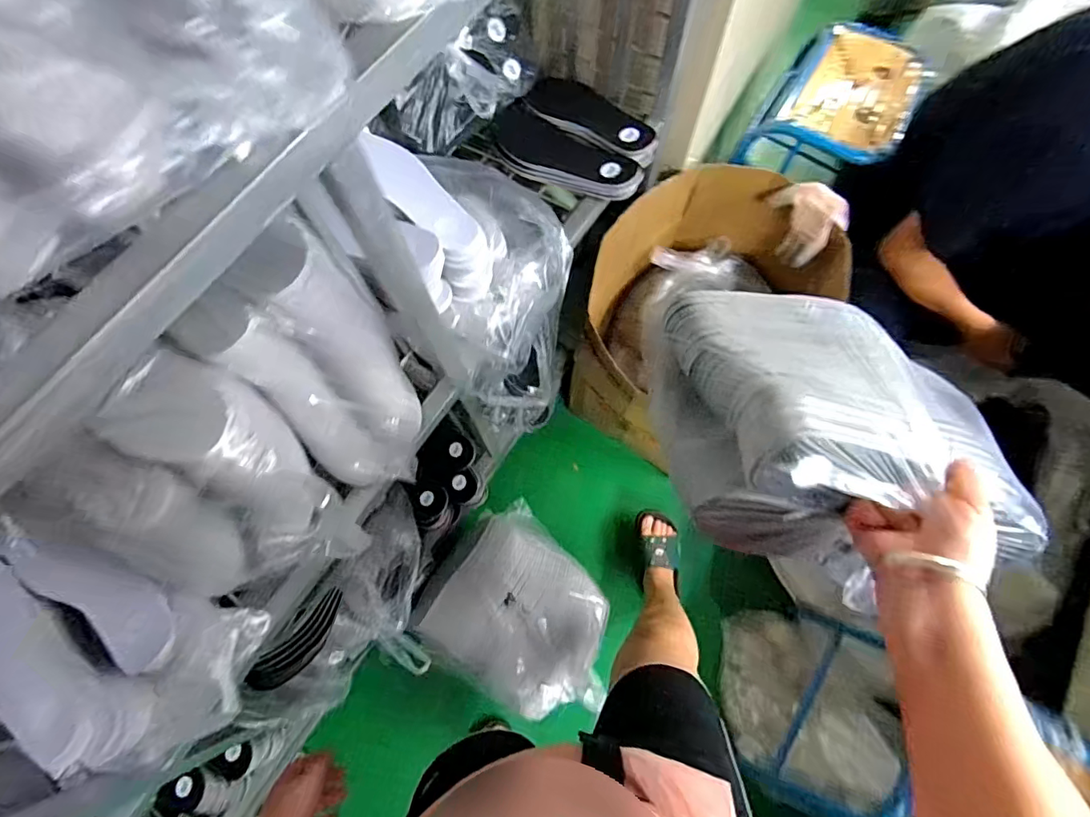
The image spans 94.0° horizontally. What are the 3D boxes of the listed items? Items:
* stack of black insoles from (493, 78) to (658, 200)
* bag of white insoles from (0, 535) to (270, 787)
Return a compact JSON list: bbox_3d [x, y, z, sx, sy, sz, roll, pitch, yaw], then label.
[{"bbox_3d":[0.046,-0.399,0.755,0.228,0.048,0.145,29,76,10],"label":"stack of black insoles"},{"bbox_3d":[-0.434,0.230,0.501,0.211,0.134,0.249,-42,76,-11],"label":"bag of white insoles"}]

